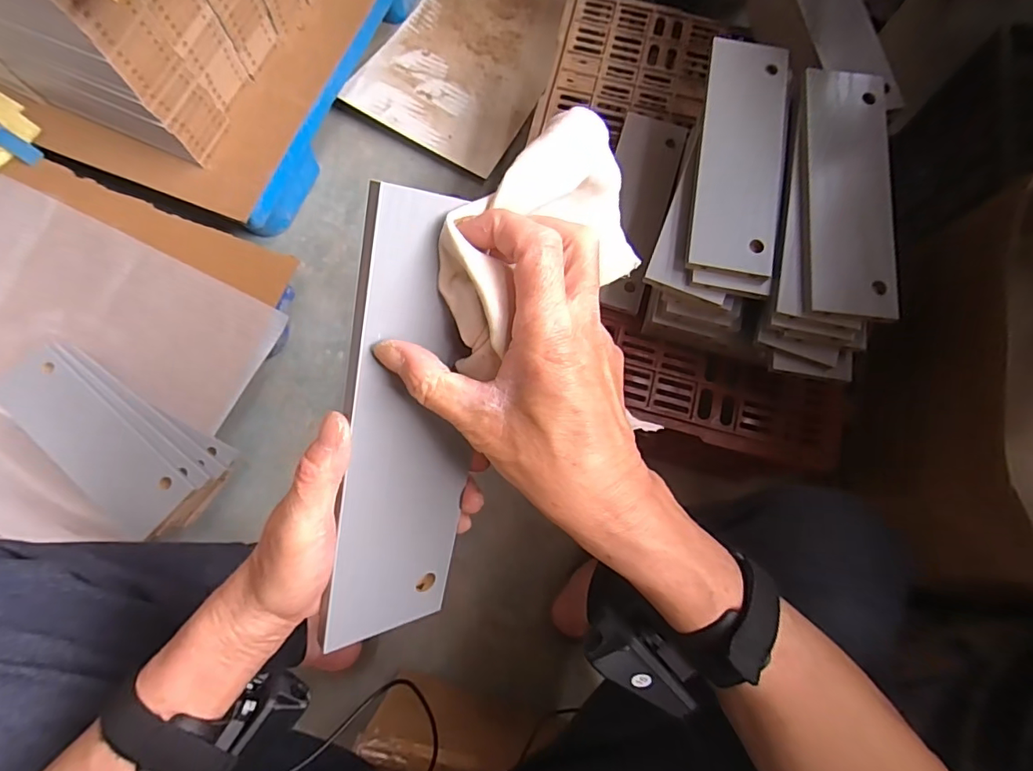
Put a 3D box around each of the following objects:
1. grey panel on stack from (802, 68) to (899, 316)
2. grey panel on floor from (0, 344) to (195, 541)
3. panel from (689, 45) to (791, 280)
[{"bbox_3d":[0.329,-0.191,0.509,0.081,0.014,0.261,3,78,5],"label":"grey panel on stack"},{"bbox_3d":[-0.500,0.068,0.605,0.259,0.018,0.100,44,91,5],"label":"grey panel on floor"},{"bbox_3d":[0.227,-0.234,0.523,0.088,0.013,0.252,12,81,-4],"label":"panel"}]

